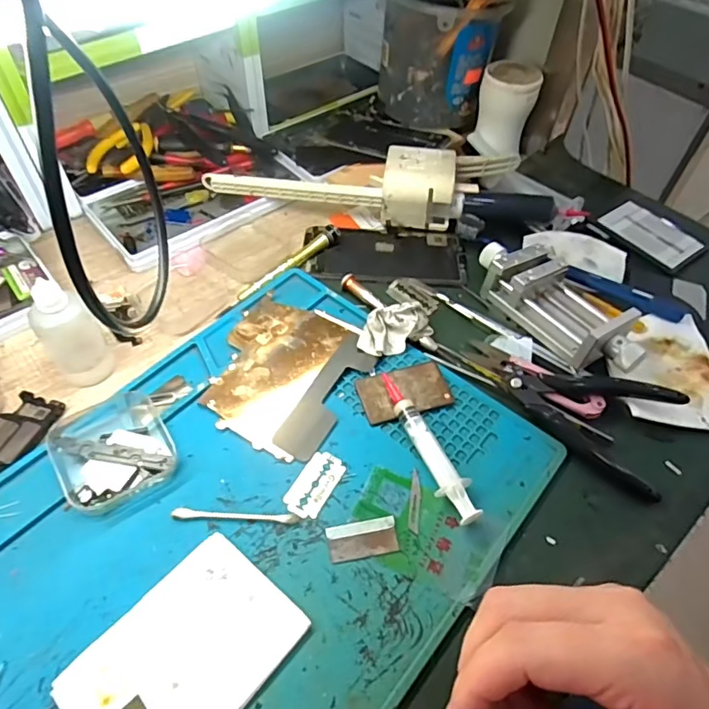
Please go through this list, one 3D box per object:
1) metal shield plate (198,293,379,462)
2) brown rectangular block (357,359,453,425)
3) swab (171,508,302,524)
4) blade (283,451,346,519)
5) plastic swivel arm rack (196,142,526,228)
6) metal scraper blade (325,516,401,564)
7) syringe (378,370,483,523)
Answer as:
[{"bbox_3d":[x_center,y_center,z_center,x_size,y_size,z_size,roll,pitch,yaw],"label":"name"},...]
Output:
[{"bbox_3d":[-0.049,0.011,0.366,0.099,0.004,0.109,25,55,17],"label":"metal shield plate"},{"bbox_3d":[0.034,0.025,0.362,0.061,0.004,0.036,-13,54,-12],"label":"brown rectangular block"},{"bbox_3d":[-0.068,0.093,0.305,0.072,0.004,0.006,2,54,-1],"label":"swab"},{"bbox_3d":[-0.024,0.078,0.320,0.023,0.004,0.042,26,55,17],"label":"blade"},{"bbox_3d":[0.008,-0.148,0.463,0.279,0.041,0.071,-3,52,-5],"label":"plastic swivel arm rack"},{"bbox_3d":[0.005,0.104,0.299,0.039,0.004,0.019,-7,53,-8],"label":"metal scraper blade"},{"bbox_3d":[0.045,0.056,0.333,0.019,0.013,0.108,-16,54,-15],"label":"syringe"}]

